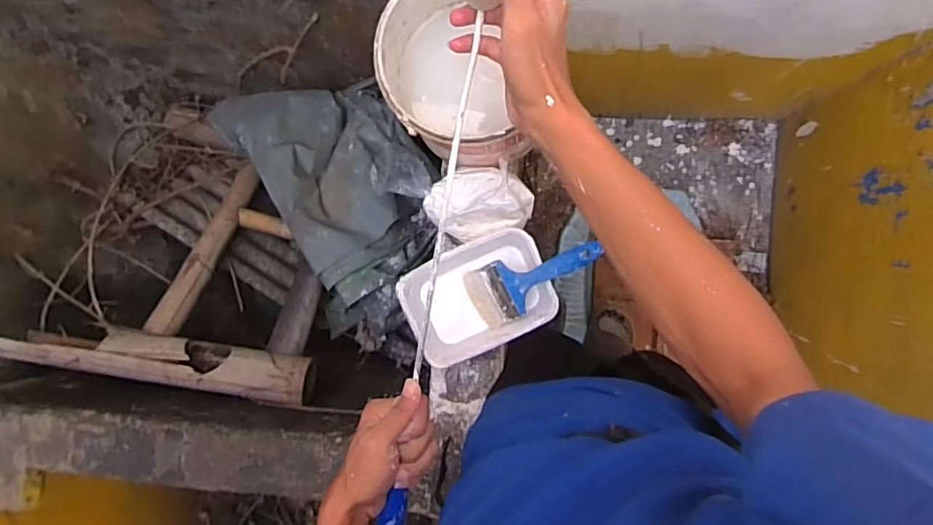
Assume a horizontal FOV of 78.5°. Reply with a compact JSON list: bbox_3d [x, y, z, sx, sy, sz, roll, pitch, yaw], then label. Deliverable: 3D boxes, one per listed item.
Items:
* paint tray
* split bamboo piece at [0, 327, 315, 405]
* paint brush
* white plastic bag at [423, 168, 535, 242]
[{"bbox_3d":[0.014,0.042,0.700,0.173,0.056,0.124,-24,89,4],"label":"paint tray"},{"bbox_3d":[-0.483,0.151,0.905,0.475,0.067,0.074,9,91,4],"label":"split bamboo piece"},{"bbox_3d":[0.077,0.019,0.675,0.187,0.014,0.074,-27,89,33],"label":"paint brush"},{"bbox_3d":[0.013,-0.071,0.691,0.131,0.061,0.085,3,91,4],"label":"white plastic bag"}]

